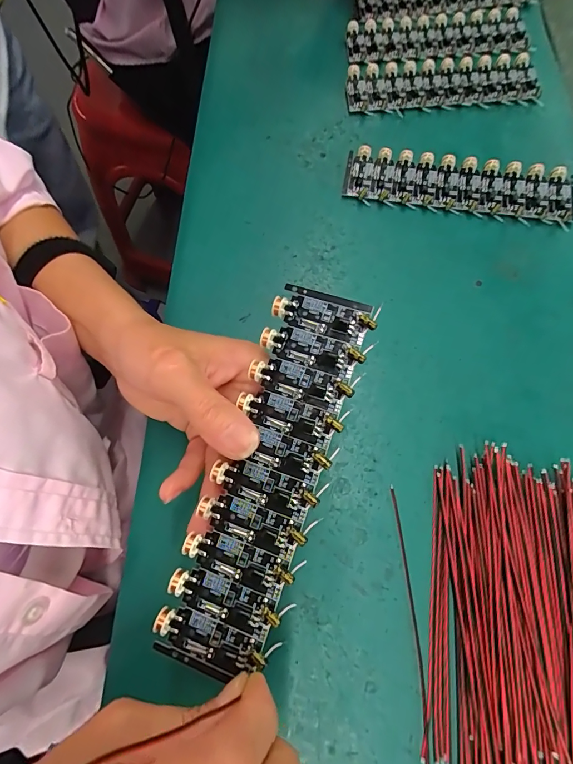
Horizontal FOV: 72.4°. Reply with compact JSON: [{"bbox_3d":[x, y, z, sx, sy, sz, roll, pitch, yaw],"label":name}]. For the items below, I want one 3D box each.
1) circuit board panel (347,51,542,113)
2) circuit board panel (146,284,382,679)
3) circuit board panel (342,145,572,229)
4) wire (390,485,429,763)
[{"bbox_3d":[0.128,-0.250,0.326,0.152,0.006,0.054,-3,71,-2],"label":"circuit board panel"},{"bbox_3d":[-0.007,0.037,0.165,0.045,0.006,0.160,19,82,7],"label":"circuit board panel"},{"bbox_3d":[0.125,-0.144,0.286,0.160,0.011,0.046,9,71,3],"label":"circuit board panel"},{"bbox_3d":[0.063,0.121,0.196,0.007,0.006,0.131,-2,71,0],"label":"wire"}]

